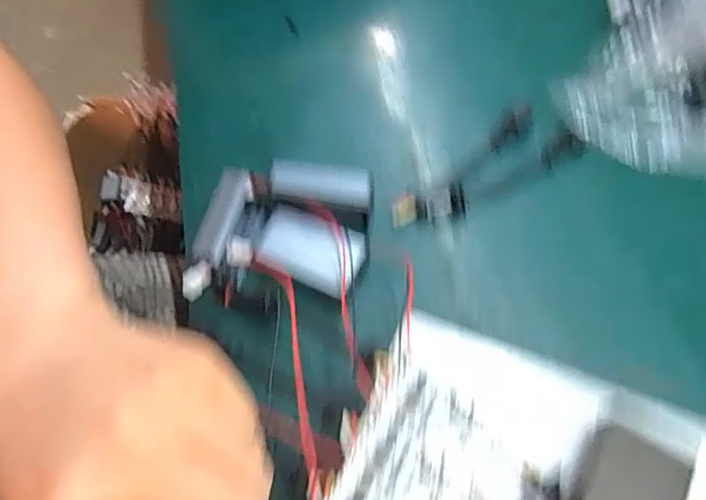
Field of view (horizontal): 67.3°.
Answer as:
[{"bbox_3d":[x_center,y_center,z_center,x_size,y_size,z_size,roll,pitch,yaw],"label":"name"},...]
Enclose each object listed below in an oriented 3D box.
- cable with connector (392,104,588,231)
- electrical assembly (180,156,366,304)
[{"bbox_3d":[0.069,-0.044,0.294,0.112,0.015,0.041,-26,63,-10],"label":"cable with connector"},{"bbox_3d":[-0.034,-0.009,0.259,0.078,0.022,0.066,4,61,6],"label":"electrical assembly"}]

